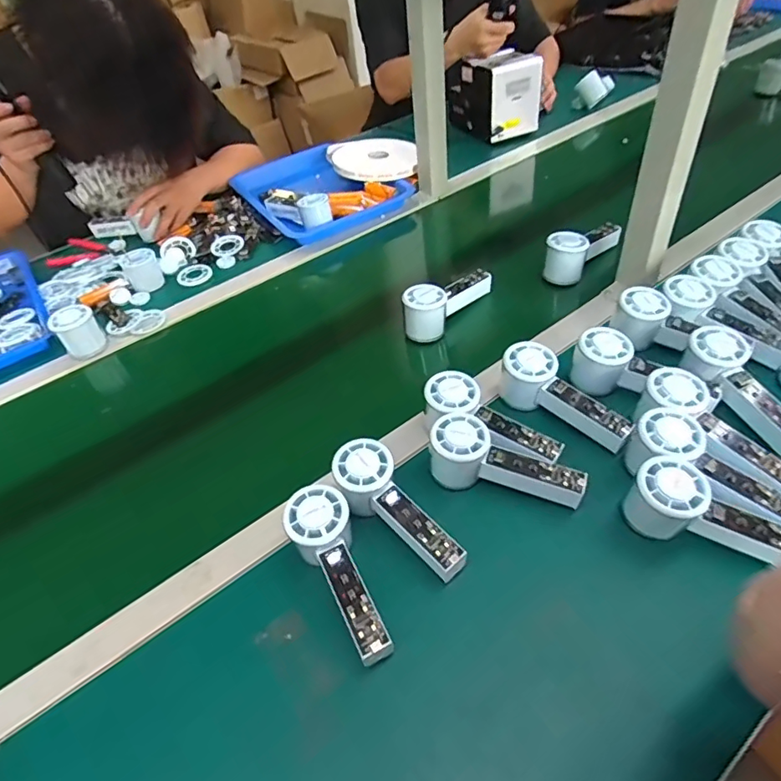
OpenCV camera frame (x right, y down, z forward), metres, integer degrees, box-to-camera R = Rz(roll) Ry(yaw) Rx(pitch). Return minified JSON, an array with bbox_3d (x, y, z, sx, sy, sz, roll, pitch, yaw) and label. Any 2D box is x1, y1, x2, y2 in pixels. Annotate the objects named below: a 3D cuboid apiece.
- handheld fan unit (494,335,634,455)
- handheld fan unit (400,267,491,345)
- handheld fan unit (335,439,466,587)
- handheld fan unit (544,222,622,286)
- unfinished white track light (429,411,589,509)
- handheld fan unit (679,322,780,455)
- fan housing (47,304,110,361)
[{"bbox_3d":[0.186,0.007,0.565,0.055,0.060,0.152,-35,51,-25],"label":"handheld fan unit"},{"bbox_3d":[0.080,-0.127,0.727,0.050,0.067,0.156,30,55,31],"label":"handheld fan unit"},{"bbox_3d":[0.006,0.114,0.494,0.053,0.044,0.154,-36,67,-26],"label":"handheld fan unit"},{"bbox_3d":[0.289,-0.214,0.781,0.133,0.067,0.059,-36,51,-26],"label":"handheld fan unit"},{"bbox_3d":[0.112,0.071,0.515,0.152,0.061,0.060,9,47,15],"label":"unfinished white track light"},{"bbox_3d":[0.374,-0.004,0.546,0.057,0.060,0.150,-21,46,-14],"label":"handheld fan unit"},{"bbox_3d":[-0.450,-0.084,0.757,0.056,0.064,0.058,-32,50,-23],"label":"fan housing"}]

